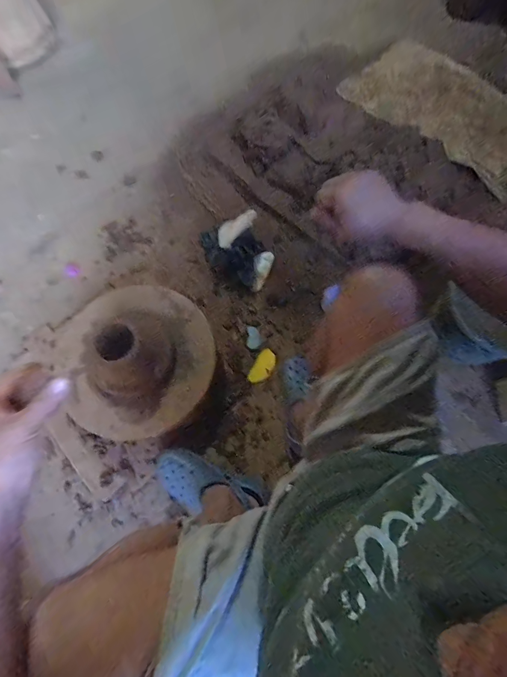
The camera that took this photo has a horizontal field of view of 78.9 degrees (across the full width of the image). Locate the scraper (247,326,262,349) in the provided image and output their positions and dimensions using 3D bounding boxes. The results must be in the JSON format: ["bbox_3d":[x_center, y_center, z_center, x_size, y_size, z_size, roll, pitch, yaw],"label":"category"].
[{"bbox_3d":[0.003,-0.003,0.921,0.041,0.007,0.071,0,70,-3],"label":"scraper"}]

